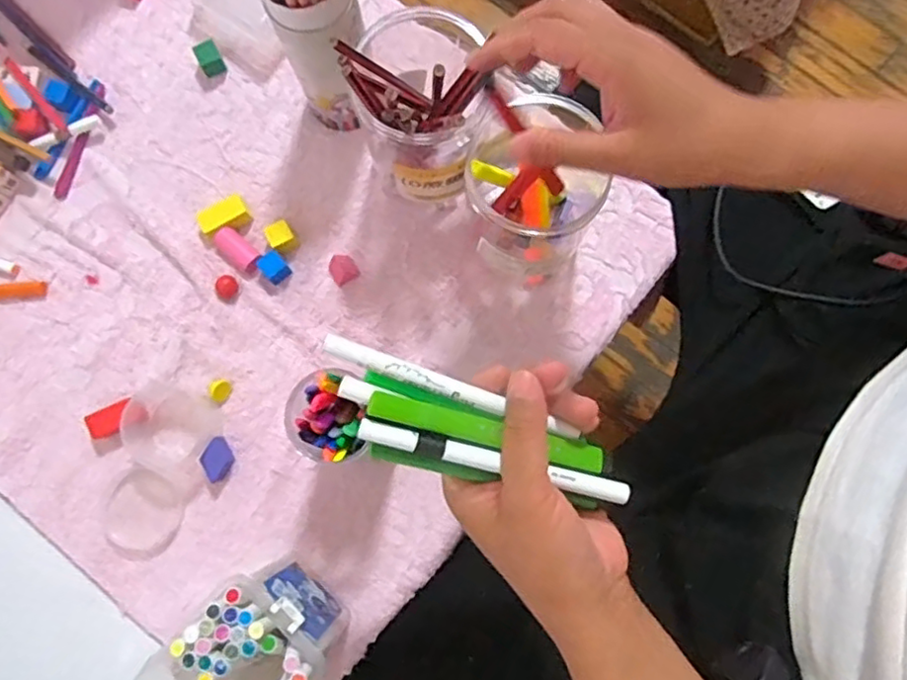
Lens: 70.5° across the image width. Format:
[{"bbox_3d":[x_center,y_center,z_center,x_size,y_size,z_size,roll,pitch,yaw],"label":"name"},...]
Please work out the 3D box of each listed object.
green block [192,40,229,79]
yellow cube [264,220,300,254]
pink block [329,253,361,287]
[{"bbox_3d":[-0.214,-0.246,0.564,0.020,0.022,0.020,-33,82,-3],"label":"green block"},{"bbox_3d":[-0.146,-0.087,0.543,0.020,0.021,0.019,-30,82,-3],"label":"yellow cube"},{"bbox_3d":[-0.095,-0.061,0.546,0.022,0.011,0.024,-35,82,-3],"label":"pink block"}]

